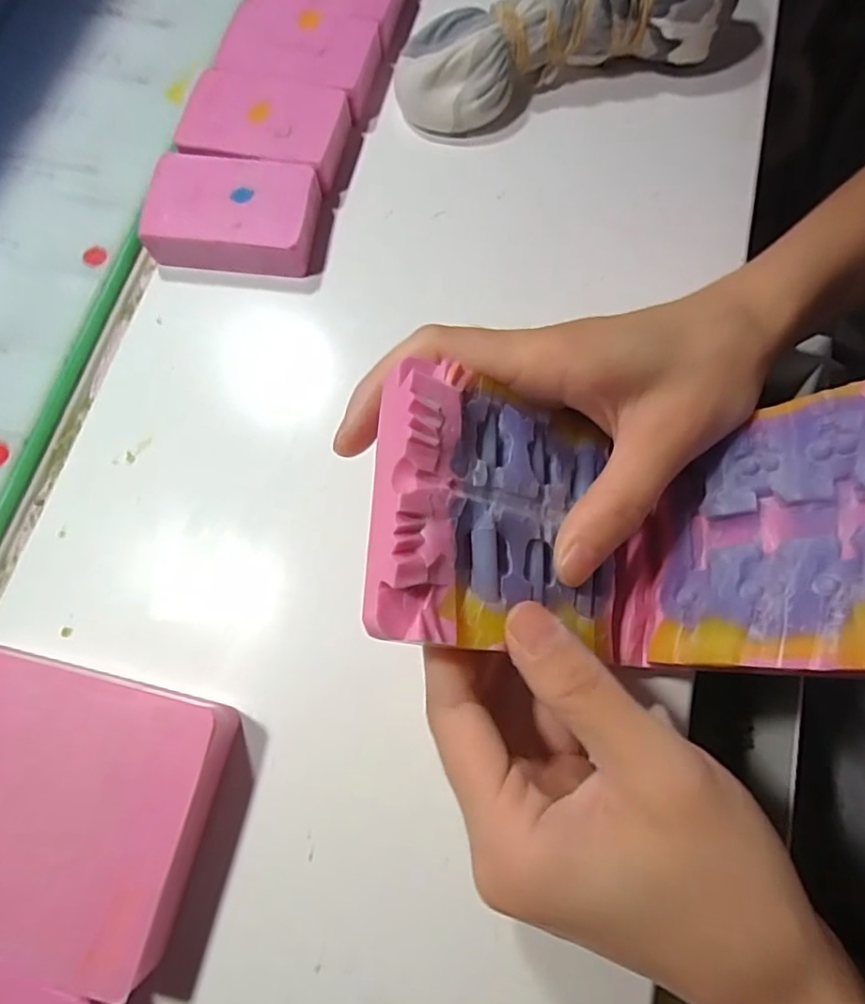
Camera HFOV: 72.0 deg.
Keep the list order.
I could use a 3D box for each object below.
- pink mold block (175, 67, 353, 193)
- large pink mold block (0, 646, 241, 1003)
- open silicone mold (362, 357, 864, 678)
[{"bbox_3d":[-0.077,-0.172,0.273,0.071,0.015,0.046,13,73,3],"label":"pink mold block"},{"bbox_3d":[-0.123,0.094,0.188,0.104,0.024,0.077,14,73,3],"label":"large pink mold block"},{"bbox_3d":[0.058,0.006,0.172,0.144,0.075,0.078,3,73,4],"label":"open silicone mold"}]

